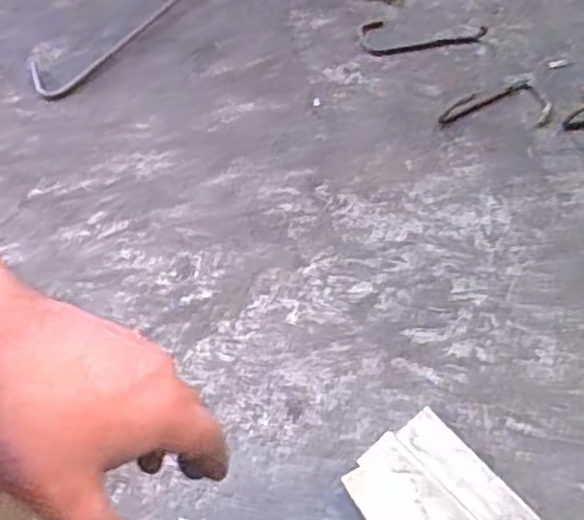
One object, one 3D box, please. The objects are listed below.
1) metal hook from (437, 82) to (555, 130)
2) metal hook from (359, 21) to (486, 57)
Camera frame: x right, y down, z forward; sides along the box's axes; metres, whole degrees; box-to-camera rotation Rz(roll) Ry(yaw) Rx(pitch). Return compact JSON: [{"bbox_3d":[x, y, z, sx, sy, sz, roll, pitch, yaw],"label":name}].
[{"bbox_3d":[0.281,-0.199,1.003,0.160,0.017,0.072,-20,63,-15],"label":"metal hook"},{"bbox_3d":[0.188,-0.332,1.078,0.189,0.012,0.060,-9,61,-9],"label":"metal hook"}]

